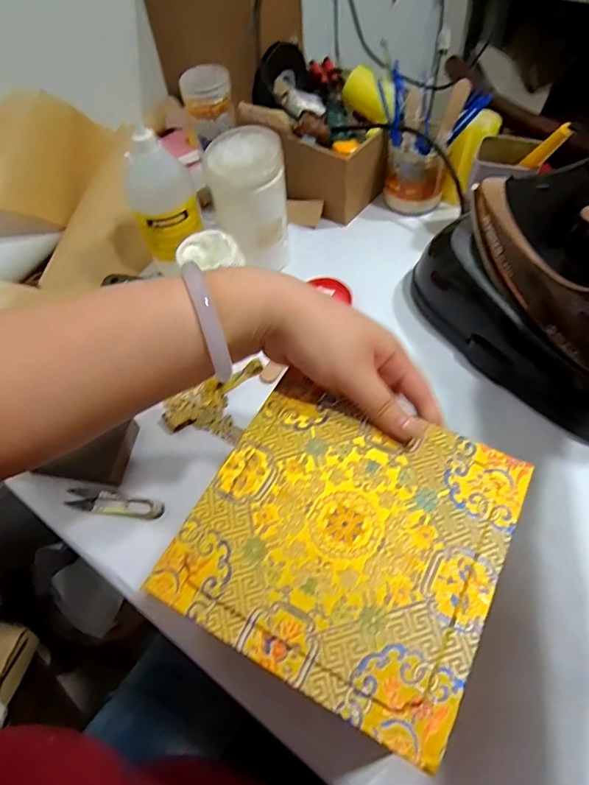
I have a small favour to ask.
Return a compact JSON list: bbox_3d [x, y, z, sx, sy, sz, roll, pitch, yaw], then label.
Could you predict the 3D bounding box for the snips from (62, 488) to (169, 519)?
[{"bbox_3d":[-0.174,0.108,0.465,0.099,0.006,0.023,8,59,10],"label":"snips"}]

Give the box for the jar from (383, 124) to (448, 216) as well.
[{"bbox_3d":[0.166,-0.299,0.639,0.071,0.102,0.069,-2,57,3],"label":"jar"}]

